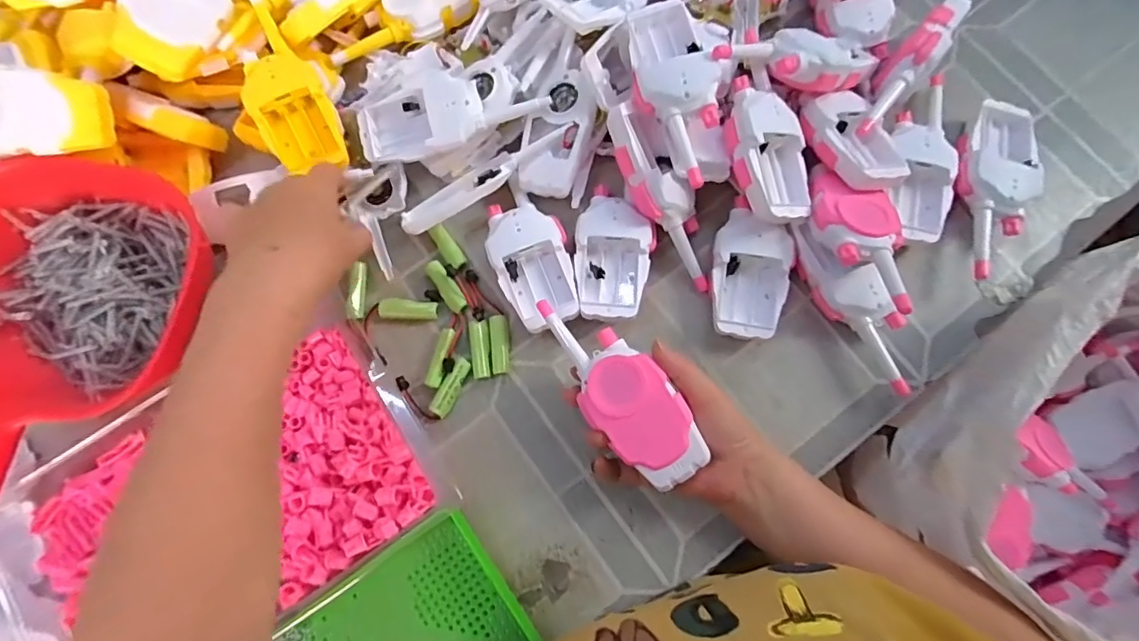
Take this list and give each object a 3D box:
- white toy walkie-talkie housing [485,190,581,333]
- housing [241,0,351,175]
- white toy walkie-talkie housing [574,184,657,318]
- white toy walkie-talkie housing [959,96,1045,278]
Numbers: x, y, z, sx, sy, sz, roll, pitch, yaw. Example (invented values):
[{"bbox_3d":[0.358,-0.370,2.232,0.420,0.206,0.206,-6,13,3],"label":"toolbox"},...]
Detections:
[{"bbox_3d":[-0.032,-0.052,0.462,0.065,0.027,0.121,-19,79,-3],"label":"white toy walkie-talkie housing"},{"bbox_3d":[-0.249,-0.203,0.465,0.065,0.044,0.167,-27,80,-5],"label":"housing"},{"bbox_3d":[0.039,-0.060,0.461,0.065,0.027,0.117,3,79,1],"label":"white toy walkie-talkie housing"},{"bbox_3d":[0.370,-0.114,0.462,0.064,0.031,0.163,17,79,3],"label":"white toy walkie-talkie housing"}]

